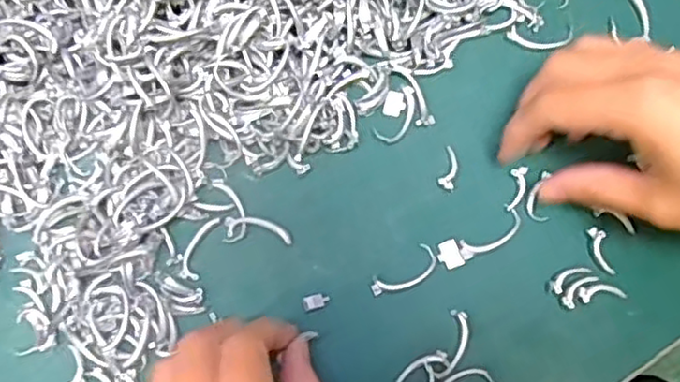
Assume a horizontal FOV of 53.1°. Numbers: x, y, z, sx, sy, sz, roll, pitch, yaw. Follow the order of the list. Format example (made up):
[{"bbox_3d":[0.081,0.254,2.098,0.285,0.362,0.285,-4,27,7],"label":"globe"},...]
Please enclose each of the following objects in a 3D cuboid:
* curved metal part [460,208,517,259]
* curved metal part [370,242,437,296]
[{"bbox_3d":[0.068,0.020,0.303,0.031,0.004,0.011,-30,80,-7],"label":"curved metal part"},{"bbox_3d":[0.029,0.036,0.300,0.032,0.004,0.013,-33,80,-7],"label":"curved metal part"}]

